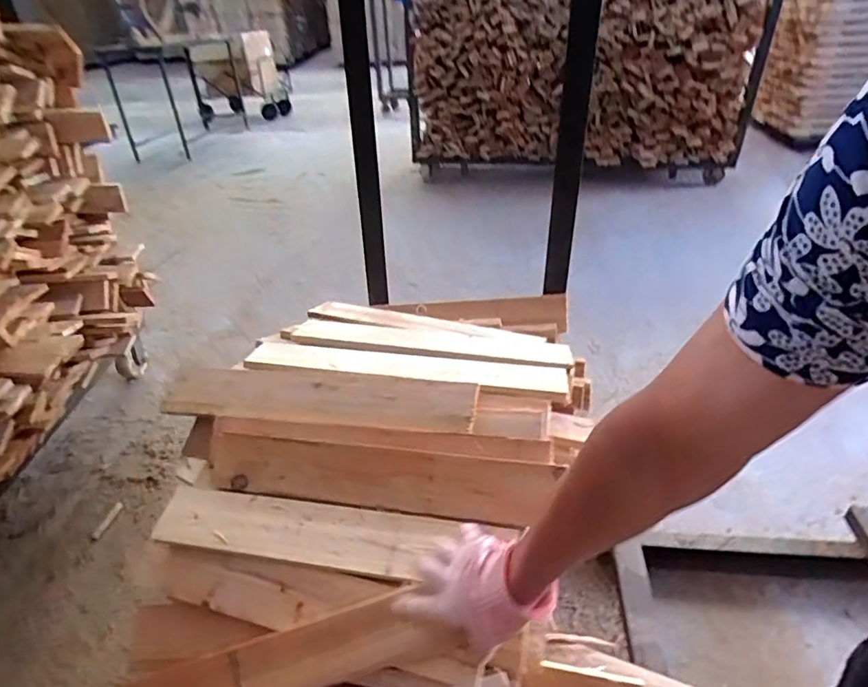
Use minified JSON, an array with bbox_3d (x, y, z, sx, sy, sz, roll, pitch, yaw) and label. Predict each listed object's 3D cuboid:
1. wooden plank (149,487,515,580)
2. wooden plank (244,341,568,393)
[{"bbox_3d":[-0.146,0.253,0.731,0.468,0.016,0.077,4,57,11],"label":"wooden plank"},{"bbox_3d":[-0.049,0.040,0.902,0.524,0.030,0.103,4,34,12],"label":"wooden plank"}]

